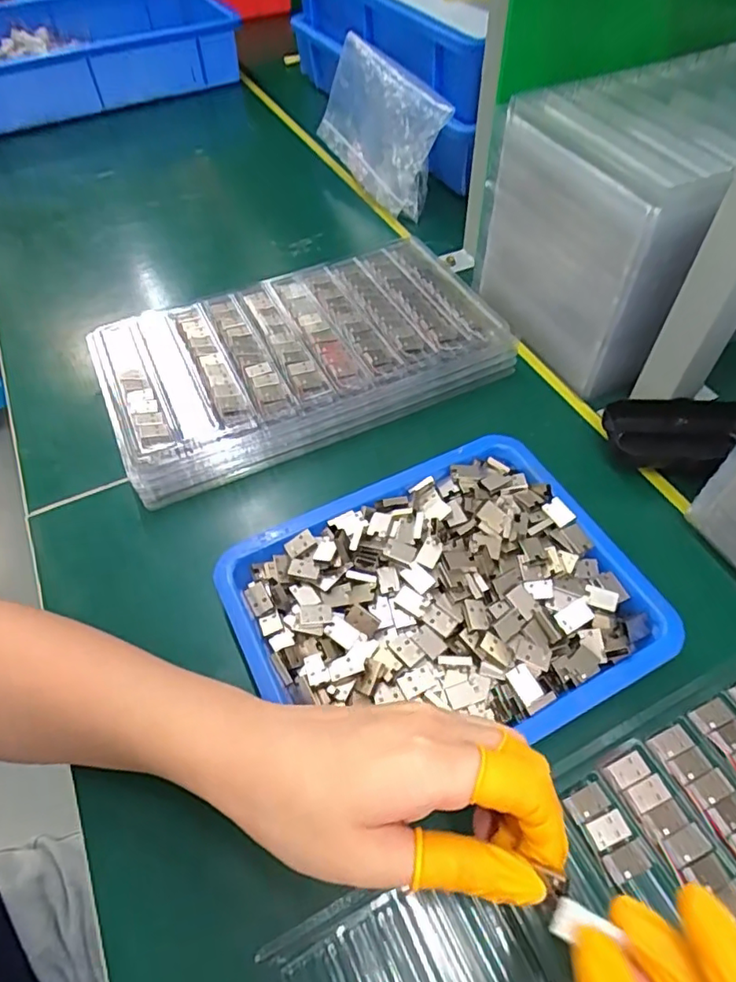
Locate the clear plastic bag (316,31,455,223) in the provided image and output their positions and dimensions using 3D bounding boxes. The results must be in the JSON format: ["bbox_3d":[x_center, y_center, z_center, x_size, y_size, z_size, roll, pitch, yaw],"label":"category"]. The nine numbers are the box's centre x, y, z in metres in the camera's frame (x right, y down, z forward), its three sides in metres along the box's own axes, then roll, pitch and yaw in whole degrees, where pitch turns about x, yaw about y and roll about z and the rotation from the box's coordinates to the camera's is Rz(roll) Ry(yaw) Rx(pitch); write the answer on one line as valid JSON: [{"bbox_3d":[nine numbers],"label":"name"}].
[{"bbox_3d":[0.010,-0.375,0.607,0.058,0.118,0.173,-25,57,-15],"label":"clear plastic bag"}]

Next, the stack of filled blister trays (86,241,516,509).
[{"bbox_3d":[-0.052,-0.106,0.459,0.294,0.051,0.166,-22,58,-11],"label":"stack of filled blister trays"}]

